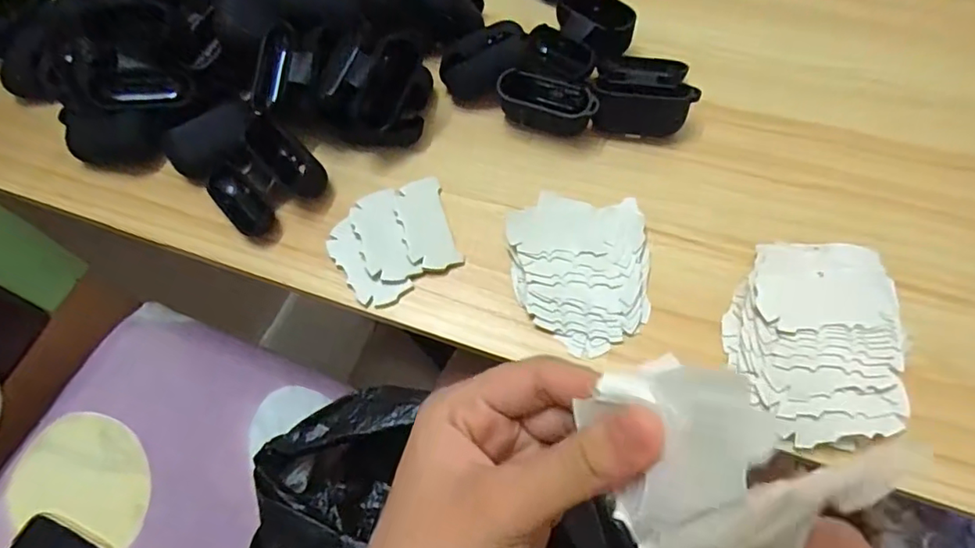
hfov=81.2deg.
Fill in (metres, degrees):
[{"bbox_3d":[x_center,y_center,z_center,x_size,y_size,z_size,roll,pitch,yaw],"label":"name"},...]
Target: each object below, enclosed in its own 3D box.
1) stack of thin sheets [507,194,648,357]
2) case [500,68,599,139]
[{"bbox_3d":[0.059,-0.002,0.353,0.085,0.023,0.097,-6,63,-1],"label":"stack of thin sheets"},{"bbox_3d":[0.041,-0.115,0.393,0.066,0.031,0.034,24,66,13],"label":"case"}]

